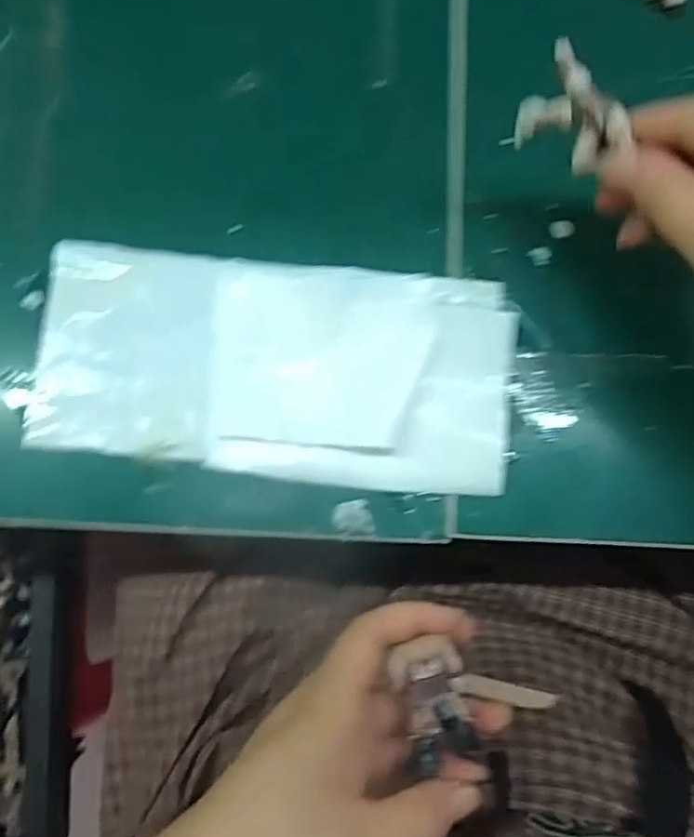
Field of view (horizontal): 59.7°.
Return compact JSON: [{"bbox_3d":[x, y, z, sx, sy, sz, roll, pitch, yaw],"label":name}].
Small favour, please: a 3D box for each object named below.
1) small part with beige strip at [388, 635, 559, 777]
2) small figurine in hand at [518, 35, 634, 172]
[{"bbox_3d":[0.058,0.118,0.266,0.071,0.030,0.043,-6,81,-2],"label":"small part with beige strip"},{"bbox_3d":[0.090,-0.120,0.236,0.041,0.028,0.031,13,81,1],"label":"small figurine in hand"}]

